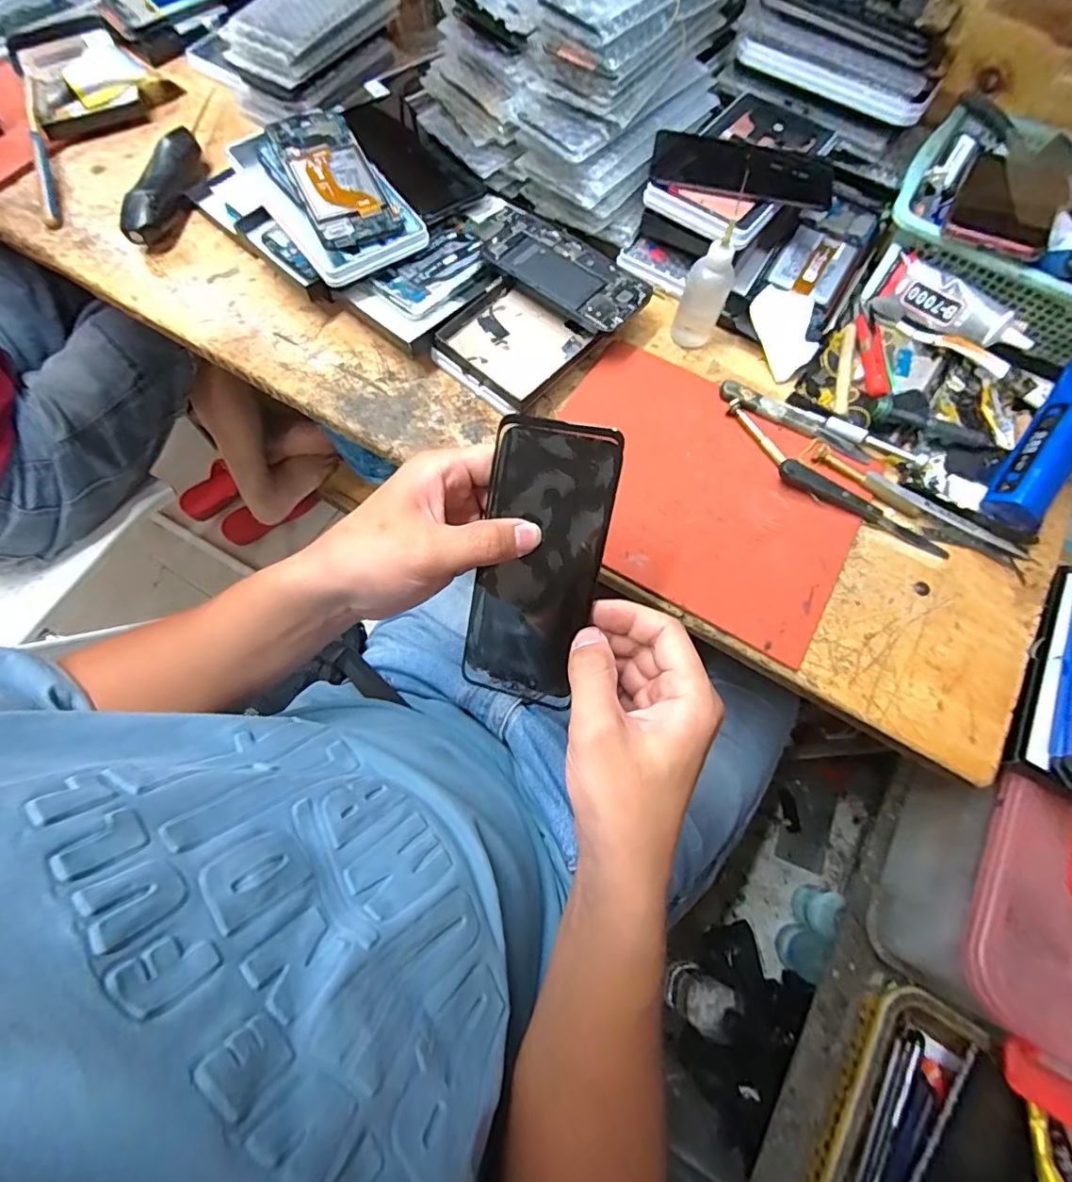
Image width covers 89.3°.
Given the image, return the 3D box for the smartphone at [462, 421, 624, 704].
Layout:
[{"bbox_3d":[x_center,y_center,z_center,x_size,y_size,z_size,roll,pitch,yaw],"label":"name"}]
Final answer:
[{"bbox_3d":[0.001,-0.014,0.307,0.069,0.008,0.156,14,104,15],"label":"smartphone"}]

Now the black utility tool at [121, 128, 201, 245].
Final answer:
[{"bbox_3d":[-0.361,-0.399,0.531,0.026,0.039,0.152,12,70,4],"label":"black utility tool"}]

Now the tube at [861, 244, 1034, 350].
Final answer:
[{"bbox_3d":[0.361,-0.249,0.479,0.027,0.044,0.137,-20,62,-43],"label":"tube"}]

